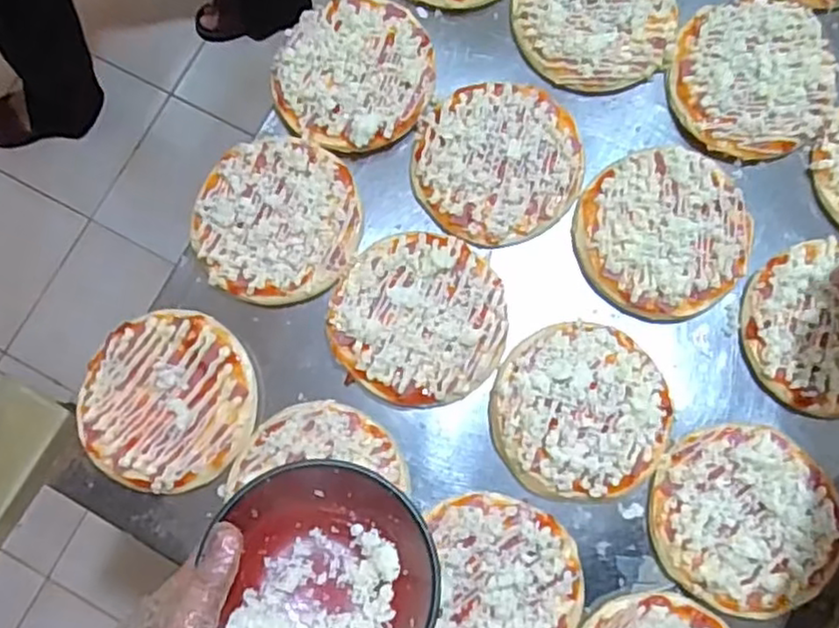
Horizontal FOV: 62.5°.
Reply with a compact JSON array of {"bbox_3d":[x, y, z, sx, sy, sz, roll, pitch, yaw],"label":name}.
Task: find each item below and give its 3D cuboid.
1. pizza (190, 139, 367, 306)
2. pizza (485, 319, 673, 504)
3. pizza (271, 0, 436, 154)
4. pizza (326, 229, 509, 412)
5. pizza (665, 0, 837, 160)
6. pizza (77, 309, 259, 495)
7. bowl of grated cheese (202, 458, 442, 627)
[{"bbox_3d":[-0.126,-0.083,0.611,0.143,0.012,0.145,10,80,2],"label":"pizza"},{"bbox_3d":[0.134,0.079,0.577,0.142,0.025,0.139,5,80,1],"label":"pizza"},{"bbox_3d":[-0.060,-0.223,0.635,0.140,0.013,0.146,11,80,2],"label":"pizza"},{"bbox_3d":[0.000,0.002,0.589,0.147,0.015,0.146,37,82,6],"label":"pizza"},{"bbox_3d":[0.303,-0.216,0.628,0.139,0.026,0.147,0,80,0],"label":"pizza"},{"bbox_3d":[-0.213,0.073,0.586,0.144,0.009,0.148,0,80,0],"label":"pizza"},{"bbox_3d":[-0.059,0.164,0.440,0.152,0.072,0.152,7,57,-10],"label":"bowl of grated cheese"}]

